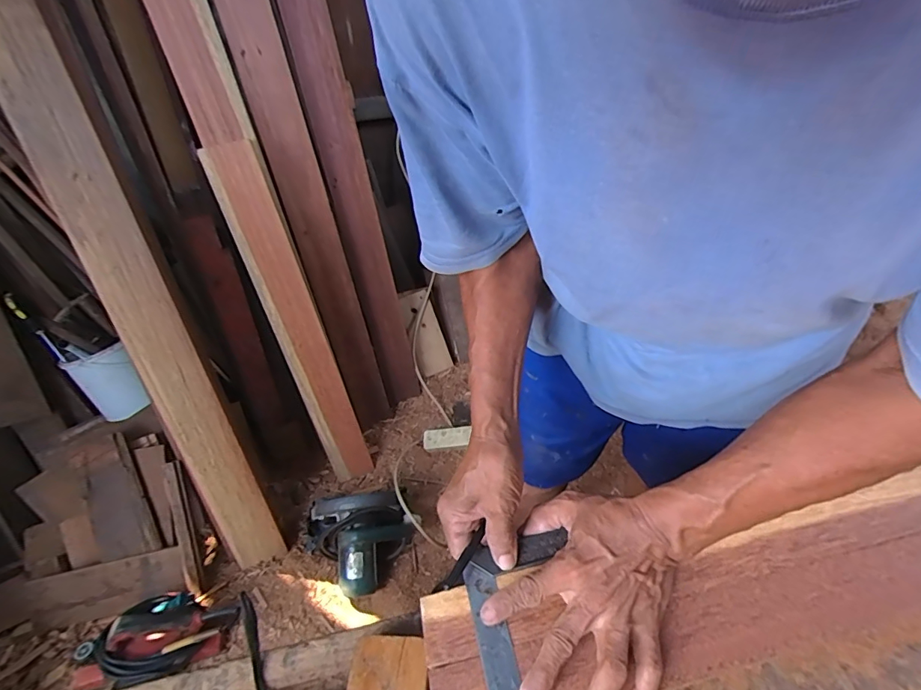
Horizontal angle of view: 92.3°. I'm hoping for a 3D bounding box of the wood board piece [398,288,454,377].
[{"bbox_3d":[-0.123,-0.038,1.491,0.134,0.280,0.034,-25,11,-26],"label":"wood board piece"}]

